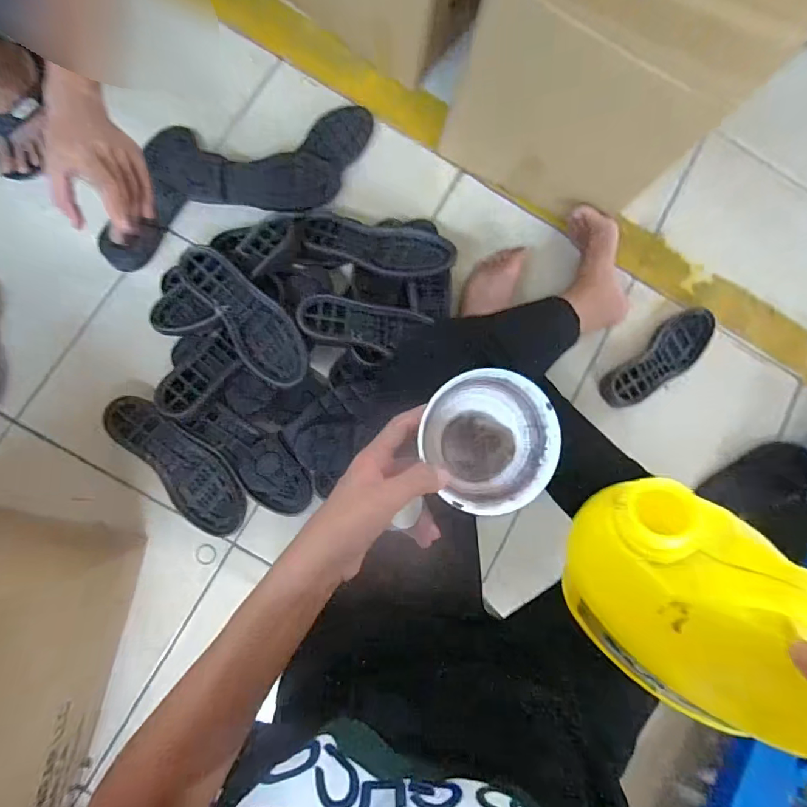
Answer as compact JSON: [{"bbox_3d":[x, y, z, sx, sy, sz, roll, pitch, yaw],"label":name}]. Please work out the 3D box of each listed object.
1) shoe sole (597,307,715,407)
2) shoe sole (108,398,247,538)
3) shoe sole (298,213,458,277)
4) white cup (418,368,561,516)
[{"bbox_3d":[0.493,-0.085,0.891,0.264,0.022,0.089,-36,91,-10],"label":"shoe sole"},{"bbox_3d":[-0.361,0.096,0.746,0.096,0.032,0.274,-39,91,-10],"label":"shoe sole"},{"bbox_3d":[-0.047,-0.270,0.801,0.269,0.066,0.095,6,84,-8],"label":"shoe sole"},{"bbox_3d":[0.069,0.031,0.386,0.105,0.052,0.112,-30,90,-10],"label":"white cup"}]

